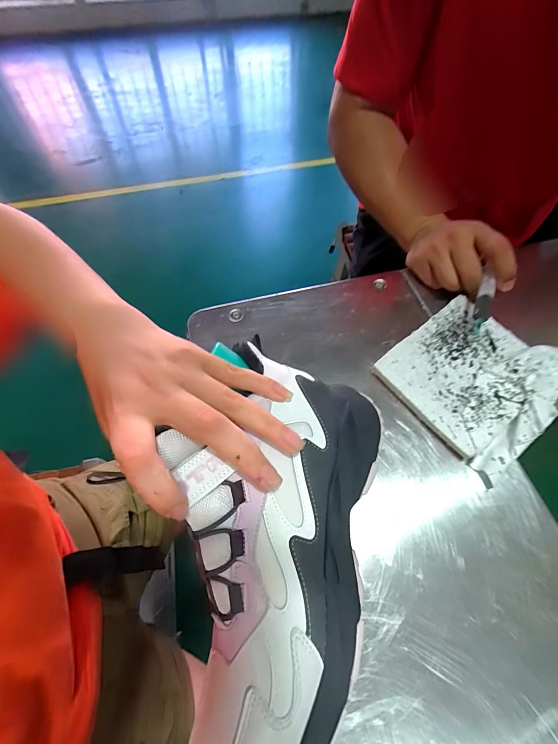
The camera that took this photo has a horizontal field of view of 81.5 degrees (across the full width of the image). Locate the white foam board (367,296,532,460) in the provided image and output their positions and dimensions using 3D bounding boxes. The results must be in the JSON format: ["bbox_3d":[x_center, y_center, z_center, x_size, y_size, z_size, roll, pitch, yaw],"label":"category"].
[{"bbox_3d":[0.202,-0.005,0.354,0.158,0.016,0.130,-38,69,-19],"label":"white foam board"}]

